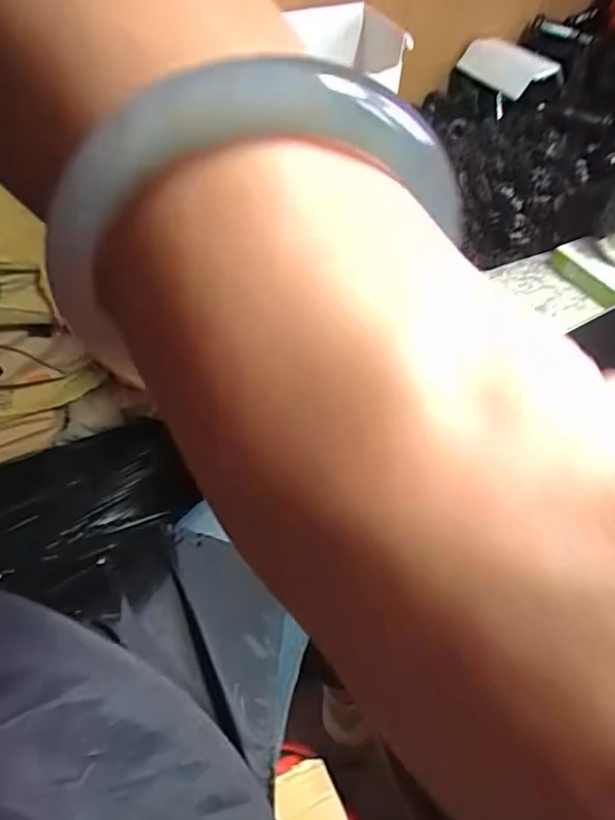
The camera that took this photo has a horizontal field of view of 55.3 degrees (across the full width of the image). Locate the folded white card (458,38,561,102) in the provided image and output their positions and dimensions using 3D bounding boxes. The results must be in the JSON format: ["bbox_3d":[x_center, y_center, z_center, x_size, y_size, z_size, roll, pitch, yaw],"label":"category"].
[{"bbox_3d":[0.190,-0.329,0.561,0.049,0.027,0.082,-24,52,-19],"label":"folded white card"}]

